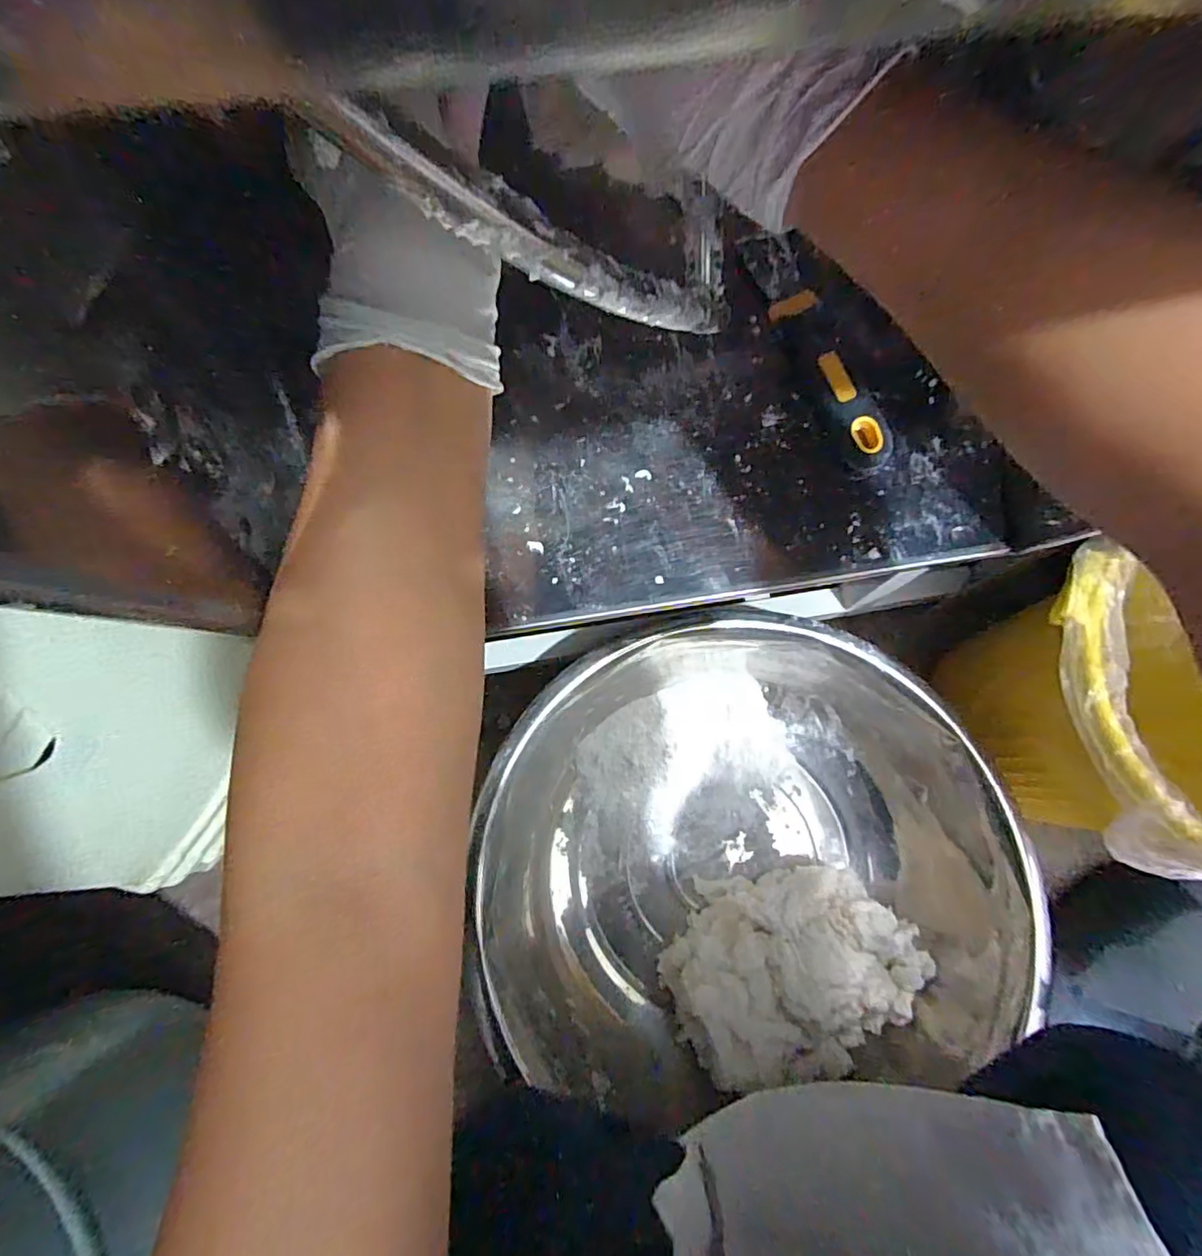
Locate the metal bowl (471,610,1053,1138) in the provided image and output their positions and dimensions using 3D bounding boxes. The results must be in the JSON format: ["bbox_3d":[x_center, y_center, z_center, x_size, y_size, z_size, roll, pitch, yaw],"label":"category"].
[{"bbox_3d":[0.125,0.209,0.538,0.438,0.145,0.401,0,75,-2],"label":"metal bowl"}]

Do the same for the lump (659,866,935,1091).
[{"bbox_3d":[0.182,0.320,0.536,0.227,0.094,0.163,-7,75,-4],"label":"lump"}]

